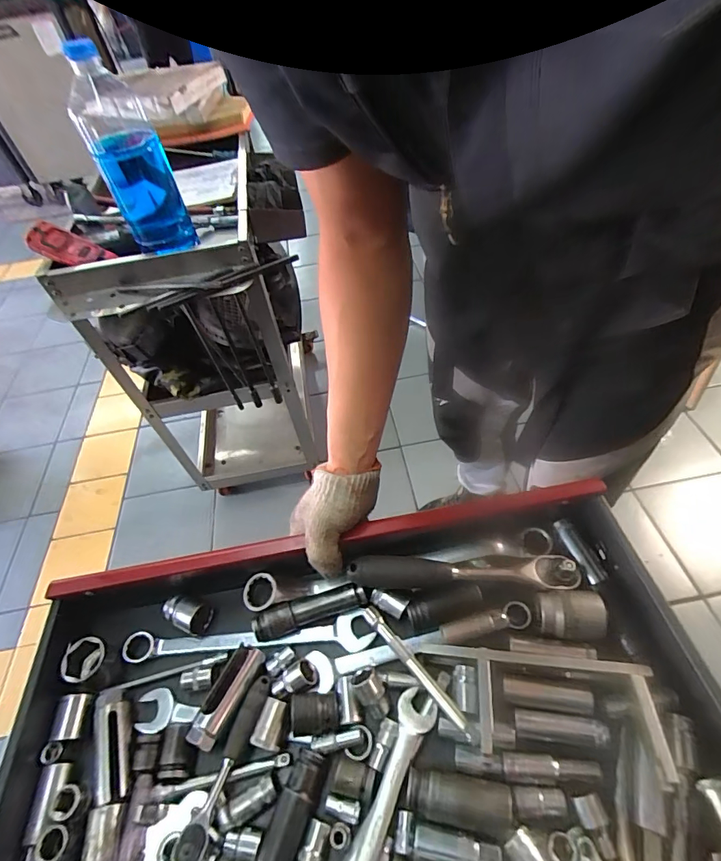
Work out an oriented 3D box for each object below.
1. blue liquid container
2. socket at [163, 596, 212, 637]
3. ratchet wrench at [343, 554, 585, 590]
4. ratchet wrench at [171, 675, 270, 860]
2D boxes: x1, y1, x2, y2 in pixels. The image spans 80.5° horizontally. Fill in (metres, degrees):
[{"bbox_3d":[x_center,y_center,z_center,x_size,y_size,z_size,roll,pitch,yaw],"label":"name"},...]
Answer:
[{"bbox_3d":[-0.352,-0.414,0.652,0.098,0.261,0.083,-25,53,-14],"label":"blue liquid container"},{"bbox_3d":[-0.192,0.203,0.471,0.043,0.036,0.031,19,55,20],"label":"socket"},{"bbox_3d":[0.109,0.150,0.453,0.240,0.027,0.032,-2,51,4],"label":"ratchet wrench"},{"bbox_3d":[-0.119,0.295,0.378,0.022,0.027,0.138,10,53,14],"label":"ratchet wrench"}]

